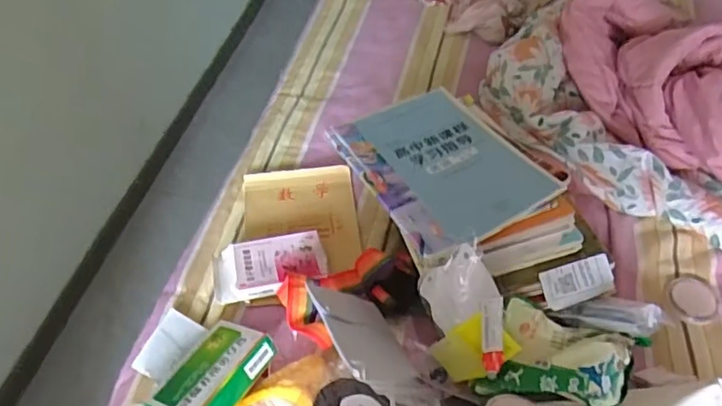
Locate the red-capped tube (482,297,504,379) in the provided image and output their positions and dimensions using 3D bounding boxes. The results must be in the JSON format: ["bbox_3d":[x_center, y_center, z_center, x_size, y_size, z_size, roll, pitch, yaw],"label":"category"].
[{"bbox_3d":[0.172,0.176,0.746,0.030,0.014,0.106,-1,93,0],"label":"red-capped tube"}]

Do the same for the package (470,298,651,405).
[{"bbox_3d":[0.255,0.205,0.737,0.187,0.047,0.124,11,72,24],"label":"package"}]

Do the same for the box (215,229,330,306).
[{"bbox_3d":[-0.142,0.100,0.897,0.172,0.035,0.097,-10,52,-7],"label":"box"}]

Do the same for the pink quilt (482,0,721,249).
[{"bbox_3d":[0.664,-0.109,0.944,0.925,0.190,0.415,26,57,20],"label":"pink quilt"}]

